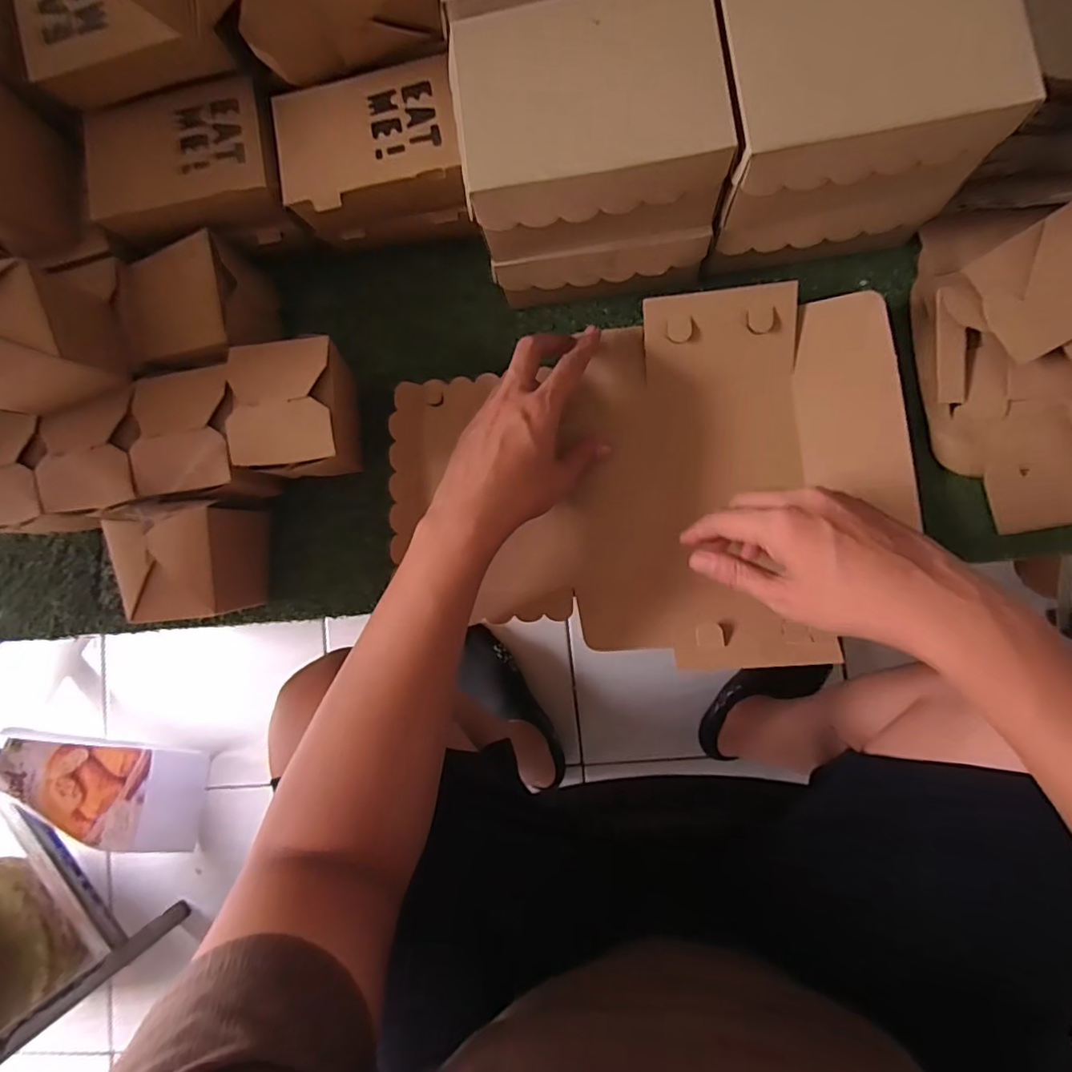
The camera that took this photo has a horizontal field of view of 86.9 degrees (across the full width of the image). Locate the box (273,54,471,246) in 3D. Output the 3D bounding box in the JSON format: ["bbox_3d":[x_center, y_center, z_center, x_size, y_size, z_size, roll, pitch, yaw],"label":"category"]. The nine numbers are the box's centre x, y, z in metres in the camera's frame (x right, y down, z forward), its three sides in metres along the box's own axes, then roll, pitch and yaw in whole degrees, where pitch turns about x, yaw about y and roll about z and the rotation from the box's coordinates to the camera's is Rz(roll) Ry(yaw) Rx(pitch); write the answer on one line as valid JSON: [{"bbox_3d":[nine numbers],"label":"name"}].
[{"bbox_3d":[-0.124,-0.296,0.448,0.137,0.066,0.095,-10,83,6],"label":"box"}]

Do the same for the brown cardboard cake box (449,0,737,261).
[{"bbox_3d":[0.034,-0.271,0.378,0.168,0.075,0.132,-10,83,6],"label":"brown cardboard cake box"}]

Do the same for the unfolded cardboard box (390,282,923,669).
[{"bbox_3d":[0.084,-0.042,0.467,0.403,0.032,0.288,-4,84,7],"label":"unfolded cardboard box"}]

